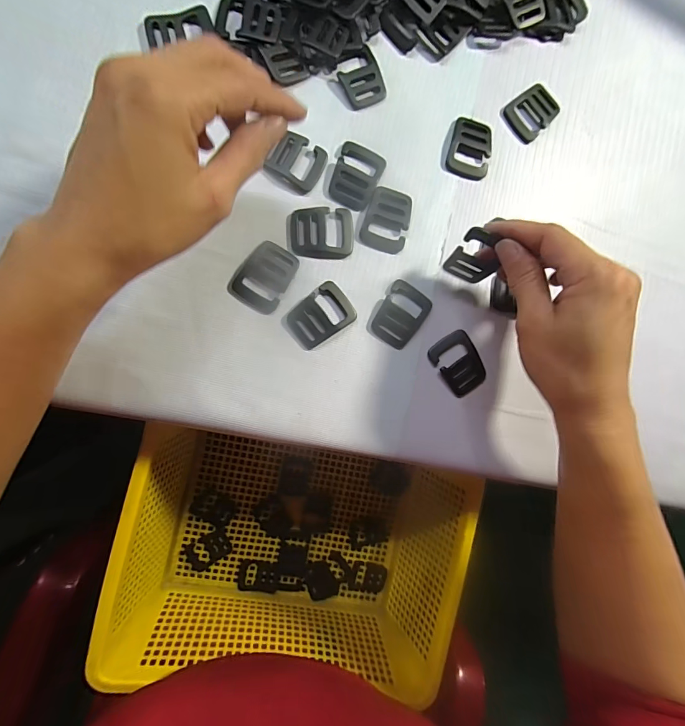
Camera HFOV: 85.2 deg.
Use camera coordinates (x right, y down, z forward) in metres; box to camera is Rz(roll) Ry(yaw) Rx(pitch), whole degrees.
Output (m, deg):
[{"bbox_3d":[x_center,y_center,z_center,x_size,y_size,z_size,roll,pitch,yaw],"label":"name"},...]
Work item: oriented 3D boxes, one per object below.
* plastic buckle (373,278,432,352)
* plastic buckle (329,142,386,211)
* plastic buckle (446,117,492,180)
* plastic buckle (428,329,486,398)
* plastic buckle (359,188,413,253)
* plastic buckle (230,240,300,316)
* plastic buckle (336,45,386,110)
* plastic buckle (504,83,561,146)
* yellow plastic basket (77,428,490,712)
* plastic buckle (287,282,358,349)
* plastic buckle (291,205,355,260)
[{"bbox_3d":[0.042,-0.034,0.266,0.032,0.005,0.044,34,84,-8],"label":"plastic buckle"},{"bbox_3d":[0.011,-0.131,0.260,0.032,0.005,0.046,19,86,-9],"label":"plastic buckle"},{"bbox_3d":[0.096,-0.160,0.276,0.032,0.005,0.043,12,87,-10],"label":"plastic buckle"},{"bbox_3d":[0.086,0.001,0.273,0.033,0.004,0.041,-36,95,-8],"label":"plastic buckle"},{"bbox_3d":[0.032,-0.102,0.265,0.032,0.005,0.042,15,87,-9],"label":"plastic buckle"},{"bbox_3d":[-0.053,-0.058,0.251,0.034,0.004,0.045,31,84,-8],"label":"plastic buckle"},{"bbox_3d":[0.013,-0.200,0.263,0.031,0.005,0.035,-29,94,-9],"label":"plastic buckle"},{"bbox_3d":[0.146,-0.194,0.286,0.032,0.004,0.044,45,83,-7],"label":"plastic buckle"},{"bbox_3d":[-0.044,0.183,0.371,0.302,0.105,0.243,13,87,-9],"label":"yellow plastic basket"},{"bbox_3d":[-0.015,-0.032,0.256,0.043,0.004,0.031,-39,96,-8],"label":"plastic buckle"},{"bbox_3d":[-0.013,-0.090,0.255,0.043,0.005,0.034,0,89,-10],"label":"plastic buckle"}]

